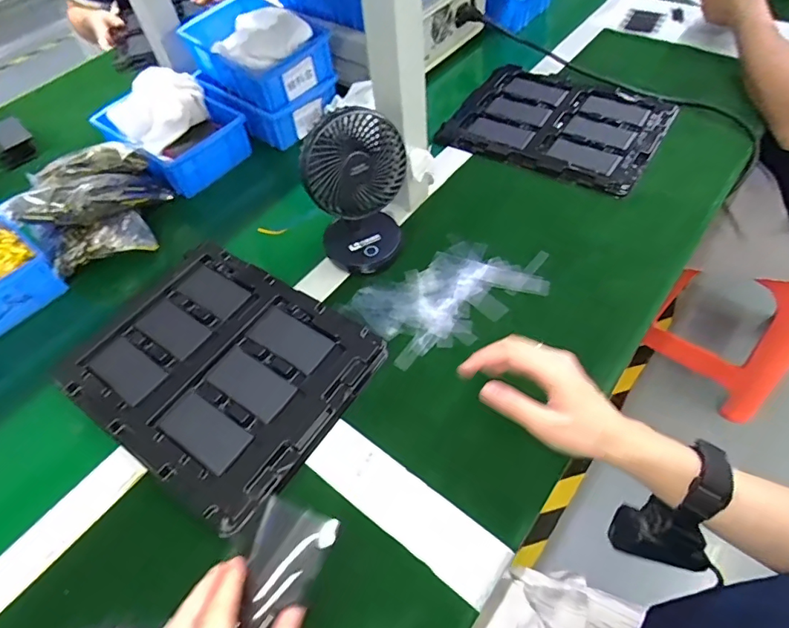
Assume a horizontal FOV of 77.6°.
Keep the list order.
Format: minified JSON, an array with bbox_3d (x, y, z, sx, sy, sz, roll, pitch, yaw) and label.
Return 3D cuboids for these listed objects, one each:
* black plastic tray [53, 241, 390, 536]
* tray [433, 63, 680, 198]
[{"bbox_3d":[-0.176,0.049,0.493,0.271,0.024,0.216,29,61,22],"label":"black plastic tray"},{"bbox_3d":[0.239,-0.291,0.724,0.284,0.020,0.261,24,60,21],"label":"tray"}]

